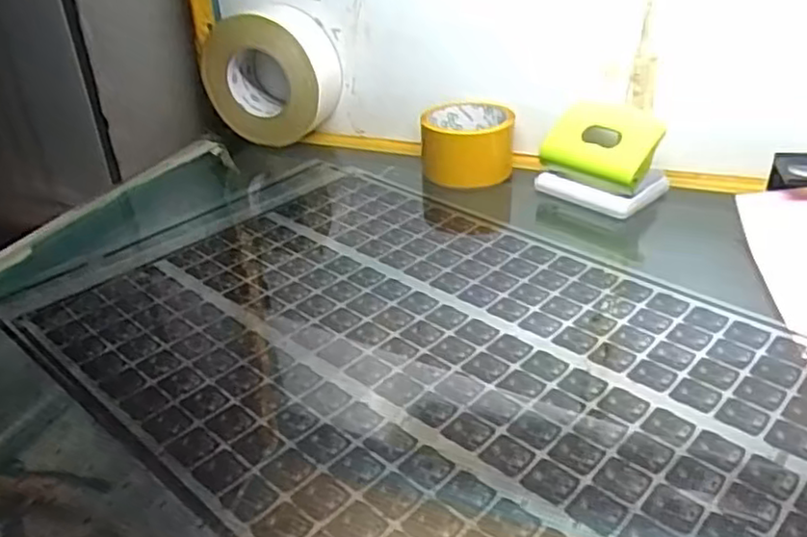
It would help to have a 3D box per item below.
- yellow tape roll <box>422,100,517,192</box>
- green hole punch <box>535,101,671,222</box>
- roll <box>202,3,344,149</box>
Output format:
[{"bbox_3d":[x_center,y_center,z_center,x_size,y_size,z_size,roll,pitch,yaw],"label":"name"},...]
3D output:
[{"bbox_3d":[0.065,-0.129,0.713,0.092,0.056,0.088,1,32,7],"label":"yellow tape roll"},{"bbox_3d":[0.181,-0.102,0.636,0.077,0.070,0.103,-26,38,-32],"label":"green hole punch"},{"bbox_3d":[-0.146,-0.202,0.762,0.146,0.137,0.060,7,33,17],"label":"roll"}]

